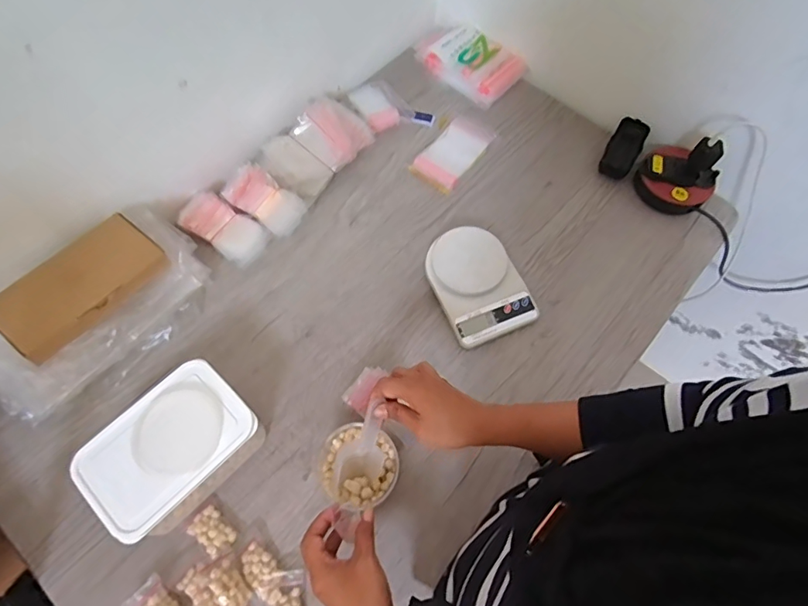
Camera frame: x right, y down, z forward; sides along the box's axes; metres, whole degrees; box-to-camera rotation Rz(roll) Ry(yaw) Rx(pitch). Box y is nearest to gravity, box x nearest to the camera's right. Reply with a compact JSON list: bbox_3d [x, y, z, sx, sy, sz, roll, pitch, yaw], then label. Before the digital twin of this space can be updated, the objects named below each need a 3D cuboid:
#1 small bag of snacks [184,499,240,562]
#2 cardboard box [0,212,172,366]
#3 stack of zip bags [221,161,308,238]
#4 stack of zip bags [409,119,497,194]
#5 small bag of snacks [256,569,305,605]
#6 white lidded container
[{"bbox_3d":[-0.241,0.287,0.612,0.068,0.020,0.042,39,71,15],"label":"small bag of snacks"},{"bbox_3d":[-0.426,-0.026,0.637,0.106,0.034,0.200,38,70,15],"label":"cardboard box"},{"bbox_3d":[-0.224,-0.167,0.783,0.117,0.055,0.077,34,69,13],"label":"stack of zip bags"},{"bbox_3d":[0.087,-0.265,0.851,0.081,0.017,0.150,33,69,13],"label":"stack of zip bags"},{"bbox_3d":[-0.144,0.362,0.573,0.051,0.016,0.075,-7,66,-4],"label":"small bag of snacks"},{"bbox_3d":[-0.280,0.182,0.603,0.125,0.097,0.185,41,71,16],"label":"white lidded container"}]

